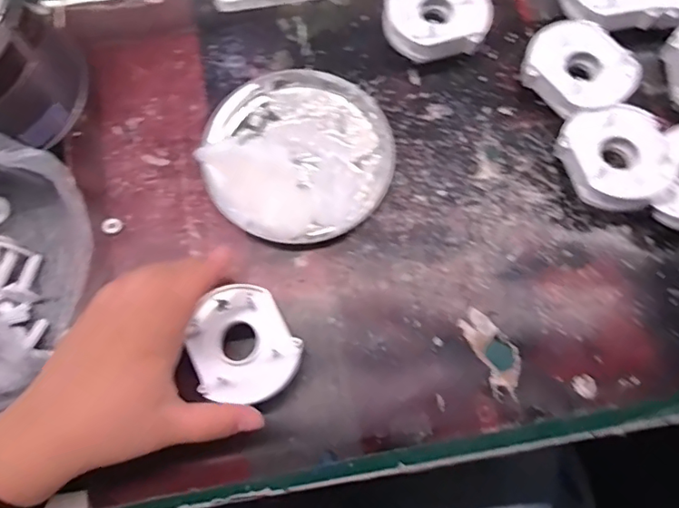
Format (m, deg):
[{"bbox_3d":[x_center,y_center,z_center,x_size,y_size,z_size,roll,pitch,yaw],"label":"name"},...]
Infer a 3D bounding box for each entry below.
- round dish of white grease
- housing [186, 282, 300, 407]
[{"bbox_3d":[-0.029,-0.072,0.384,0.126,0.024,0.130,0,73,1],"label":"round dish of white grease"},{"bbox_3d":[-0.060,0.055,0.332,0.061,0.006,0.070,-34,75,-9],"label":"housing"}]

